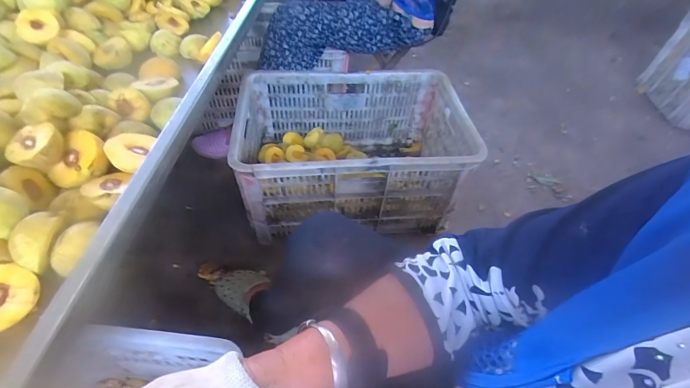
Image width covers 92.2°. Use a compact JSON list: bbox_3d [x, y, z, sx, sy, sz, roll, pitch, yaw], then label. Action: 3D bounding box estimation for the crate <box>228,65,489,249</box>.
[{"bbox_3d":[0.015,-0.107,0.835,0.509,0.253,0.325,-1,50,-5],"label":"crate"}]

